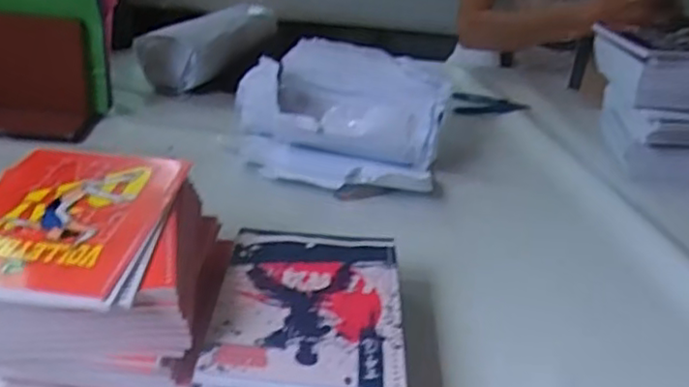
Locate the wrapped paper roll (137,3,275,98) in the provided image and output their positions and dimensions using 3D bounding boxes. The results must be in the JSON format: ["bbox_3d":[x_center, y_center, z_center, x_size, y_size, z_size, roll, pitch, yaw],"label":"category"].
[{"bbox_3d":[-0.203,-0.252,1.080,0.106,0.086,0.250,27,48,29],"label":"wrapped paper roll"}]

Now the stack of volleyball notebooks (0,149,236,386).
[{"bbox_3d":[-0.200,0.061,0.548,0.191,0.108,0.213,5,30,0],"label":"stack of volleyball notebooks"}]

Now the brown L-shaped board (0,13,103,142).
[{"bbox_3d":[-0.429,-0.150,0.859,0.198,0.134,0.073,-2,31,-11],"label":"brown L-shaped board"}]

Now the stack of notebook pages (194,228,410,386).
[{"bbox_3d":[-0.029,0.104,0.561,0.147,0.051,0.201,4,30,-1],"label":"stack of notebook pages"}]

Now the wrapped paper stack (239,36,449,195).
[{"bbox_3d":[-0.007,-0.106,0.880,0.274,0.091,0.240,12,31,12],"label":"wrapped paper stack"}]

